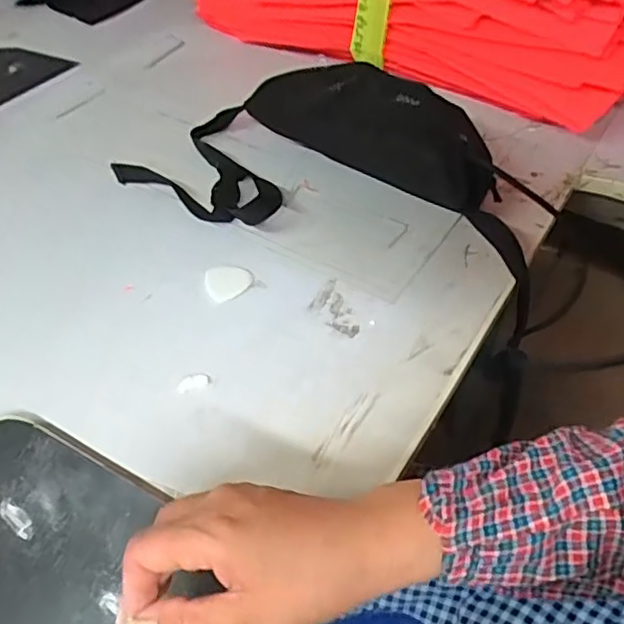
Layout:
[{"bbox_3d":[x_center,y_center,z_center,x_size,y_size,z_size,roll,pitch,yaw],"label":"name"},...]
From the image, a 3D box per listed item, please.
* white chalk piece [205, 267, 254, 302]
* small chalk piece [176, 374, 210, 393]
[{"bbox_3d":[-0.073,-0.027,0.550,0.040,0.008,0.037,-1,46,1],"label":"white chalk piece"},{"bbox_3d":[-0.093,0.054,0.477,0.025,0.007,0.011,-18,46,3],"label":"small chalk piece"}]

